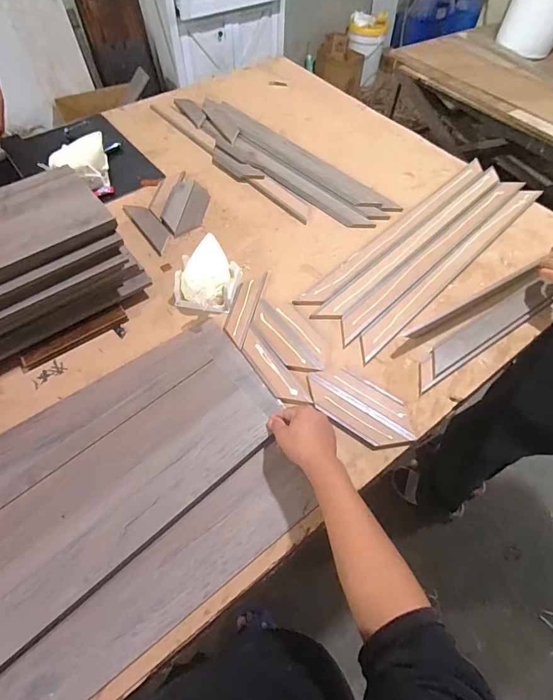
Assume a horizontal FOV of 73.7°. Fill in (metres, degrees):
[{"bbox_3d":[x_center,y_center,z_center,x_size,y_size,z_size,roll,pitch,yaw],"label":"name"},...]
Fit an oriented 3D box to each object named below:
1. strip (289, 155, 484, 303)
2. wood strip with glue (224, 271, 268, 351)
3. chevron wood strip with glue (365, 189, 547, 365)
[{"bbox_3d":[0.276,-0.272,0.813,0.624,0.013,0.051,-40,66,-22],"label":"strip"},{"bbox_3d":[-0.061,-0.085,0.699,0.045,0.004,0.182,11,58,7],"label":"wood strip with glue"},{"bbox_3d":[0.367,-0.179,0.749,0.617,0.014,0.046,-39,66,-22],"label":"chevron wood strip with glue"}]

